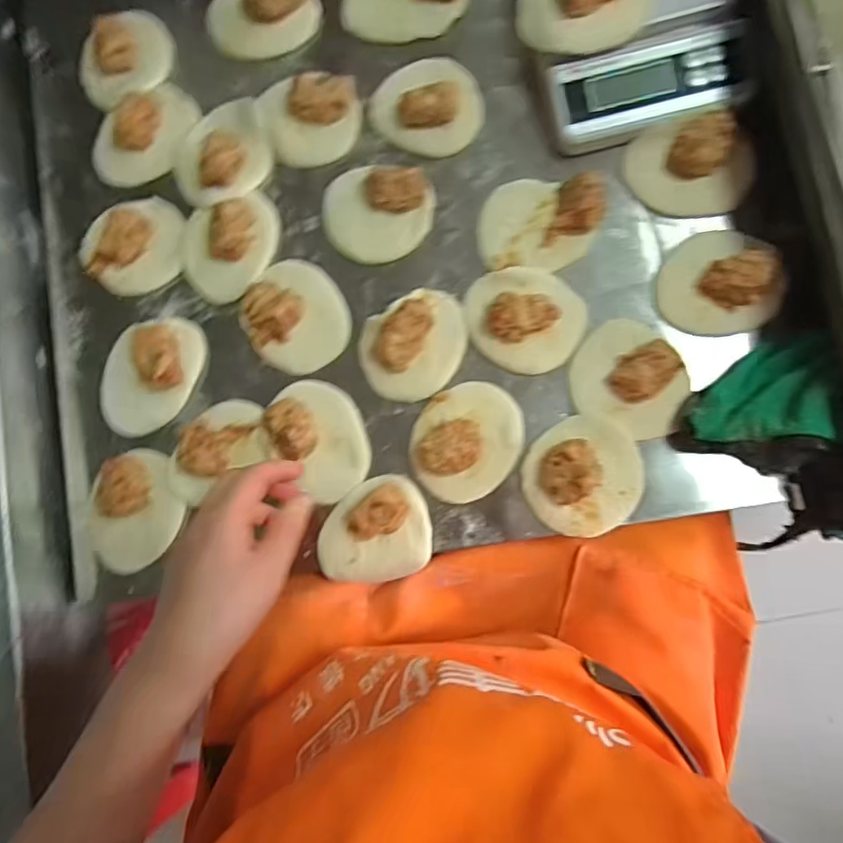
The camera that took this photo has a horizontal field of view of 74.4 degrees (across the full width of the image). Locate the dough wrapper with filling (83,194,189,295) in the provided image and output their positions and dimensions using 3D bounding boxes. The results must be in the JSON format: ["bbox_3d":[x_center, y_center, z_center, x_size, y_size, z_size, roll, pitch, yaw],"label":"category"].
[{"bbox_3d":[-0.252,-0.153,0.484,0.090,0.025,0.073,-32,82,2],"label":"dough wrapper with filling"}]

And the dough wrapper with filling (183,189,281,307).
[{"bbox_3d":[-0.169,-0.153,0.478,0.078,0.024,0.092,2,84,6],"label":"dough wrapper with filling"}]

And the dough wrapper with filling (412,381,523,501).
[{"bbox_3d":[0.034,0.014,0.433,0.083,0.027,0.095,32,88,8],"label":"dough wrapper with filling"}]

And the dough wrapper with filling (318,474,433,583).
[{"bbox_3d":[-0.041,0.087,0.435,0.092,0.032,0.079,-13,83,4],"label":"dough wrapper with filling"}]

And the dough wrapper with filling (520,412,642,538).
[{"bbox_3d":[0.126,0.041,0.422,0.090,0.032,0.088,-1,84,5],"label":"dough wrapper with filling"}]

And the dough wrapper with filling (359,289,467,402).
[{"bbox_3d":[-0.004,-0.061,0.448,0.090,0.022,0.075,-28,82,2],"label":"dough wrapper with filling"}]

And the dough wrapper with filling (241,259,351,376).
[{"bbox_3d":[-0.107,-0.088,0.459,0.083,0.026,0.088,-1,84,5],"label":"dough wrapper with filling"}]

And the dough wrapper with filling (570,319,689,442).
[{"bbox_3d":[0.164,-0.038,0.430,0.088,0.026,0.084,-1,84,5],"label":"dough wrapper with filling"}]

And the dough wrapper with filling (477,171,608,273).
[{"bbox_3d":[0.097,-0.164,0.450,0.097,0.028,0.076,0,84,5],"label":"dough wrapper with filling"}]

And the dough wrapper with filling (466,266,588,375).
[{"bbox_3d":[0.082,-0.086,0.440,0.083,0.025,0.091,-1,84,5],"label":"dough wrapper with filling"}]

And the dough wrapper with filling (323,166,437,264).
[{"bbox_3d":[-0.040,-0.175,0.468,0.092,0.026,0.077,12,86,7],"label":"dough wrapper with filling"}]

